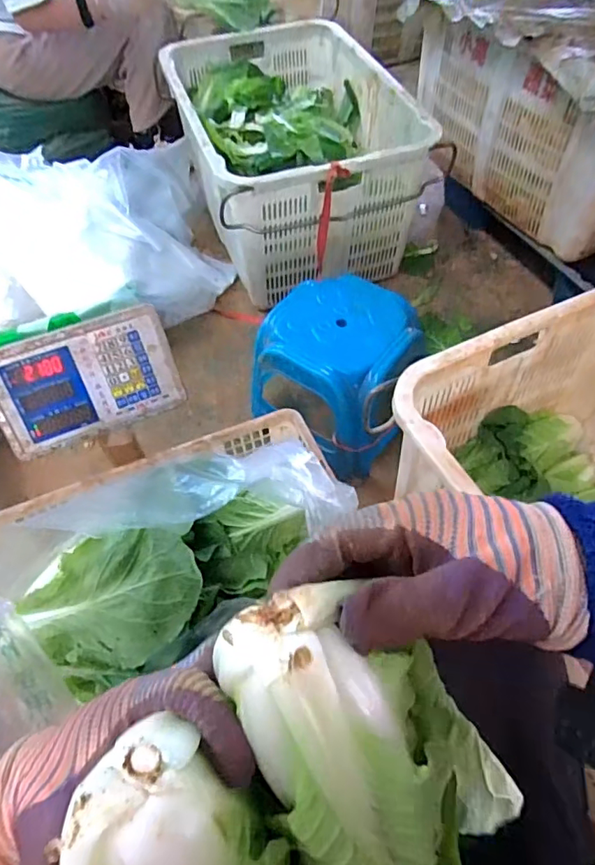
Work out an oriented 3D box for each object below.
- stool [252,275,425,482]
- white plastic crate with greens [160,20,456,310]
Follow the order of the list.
[{"bbox_3d":[0.076,-0.116,0.994,0.279,0.250,0.279,-3,63,6],"label":"stool"},{"bbox_3d":[-0.025,-0.691,1.286,0.465,0.297,0.680,-16,57,-10],"label":"white plastic crate with greens"}]

